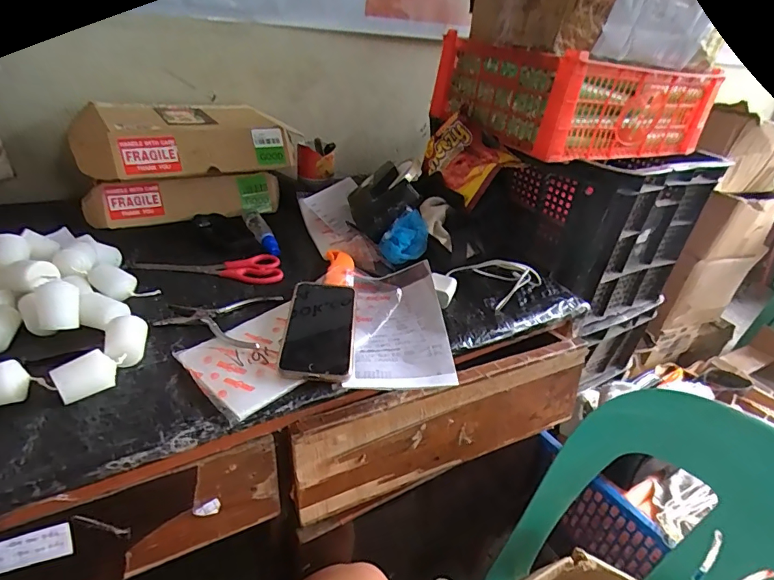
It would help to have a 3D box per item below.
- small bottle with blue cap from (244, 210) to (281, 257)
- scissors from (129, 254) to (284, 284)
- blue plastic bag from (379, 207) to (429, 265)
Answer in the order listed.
[{"bbox_3d":[-0.201,-0.093,0.706,0.030,0.035,0.106,-13,36,-28],"label":"small bottle with blue cap"},{"bbox_3d":[-0.246,-0.038,0.628,0.201,0.013,0.059,6,31,0],"label":"scissors"},{"bbox_3d":[0.030,-0.077,0.678,0.063,0.023,0.092,37,76,9],"label":"blue plastic bag"}]

